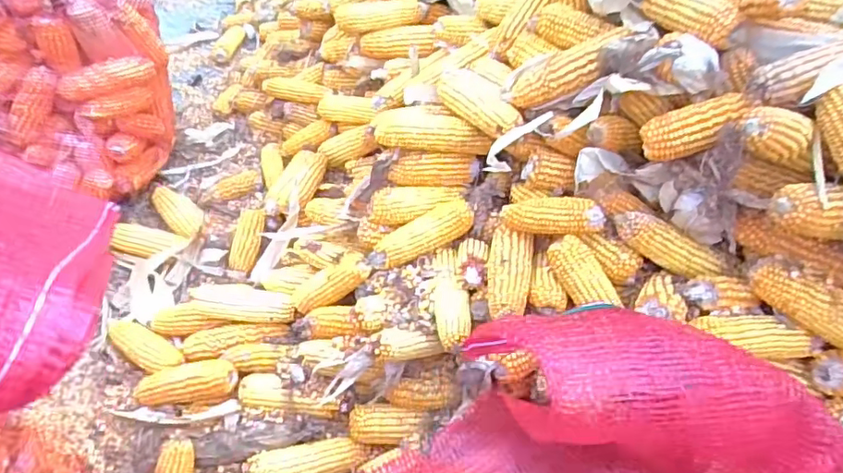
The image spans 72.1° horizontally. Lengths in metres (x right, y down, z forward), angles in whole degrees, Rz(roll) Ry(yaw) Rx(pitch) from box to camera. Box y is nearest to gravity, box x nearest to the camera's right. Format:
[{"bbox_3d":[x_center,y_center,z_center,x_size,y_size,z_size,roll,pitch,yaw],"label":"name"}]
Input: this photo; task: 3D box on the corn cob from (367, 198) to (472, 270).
[{"bbox_3d":[-0.002,-0.003,0.808,0.161,0.042,0.044,-28,48,17],"label":"corn cob"}]

